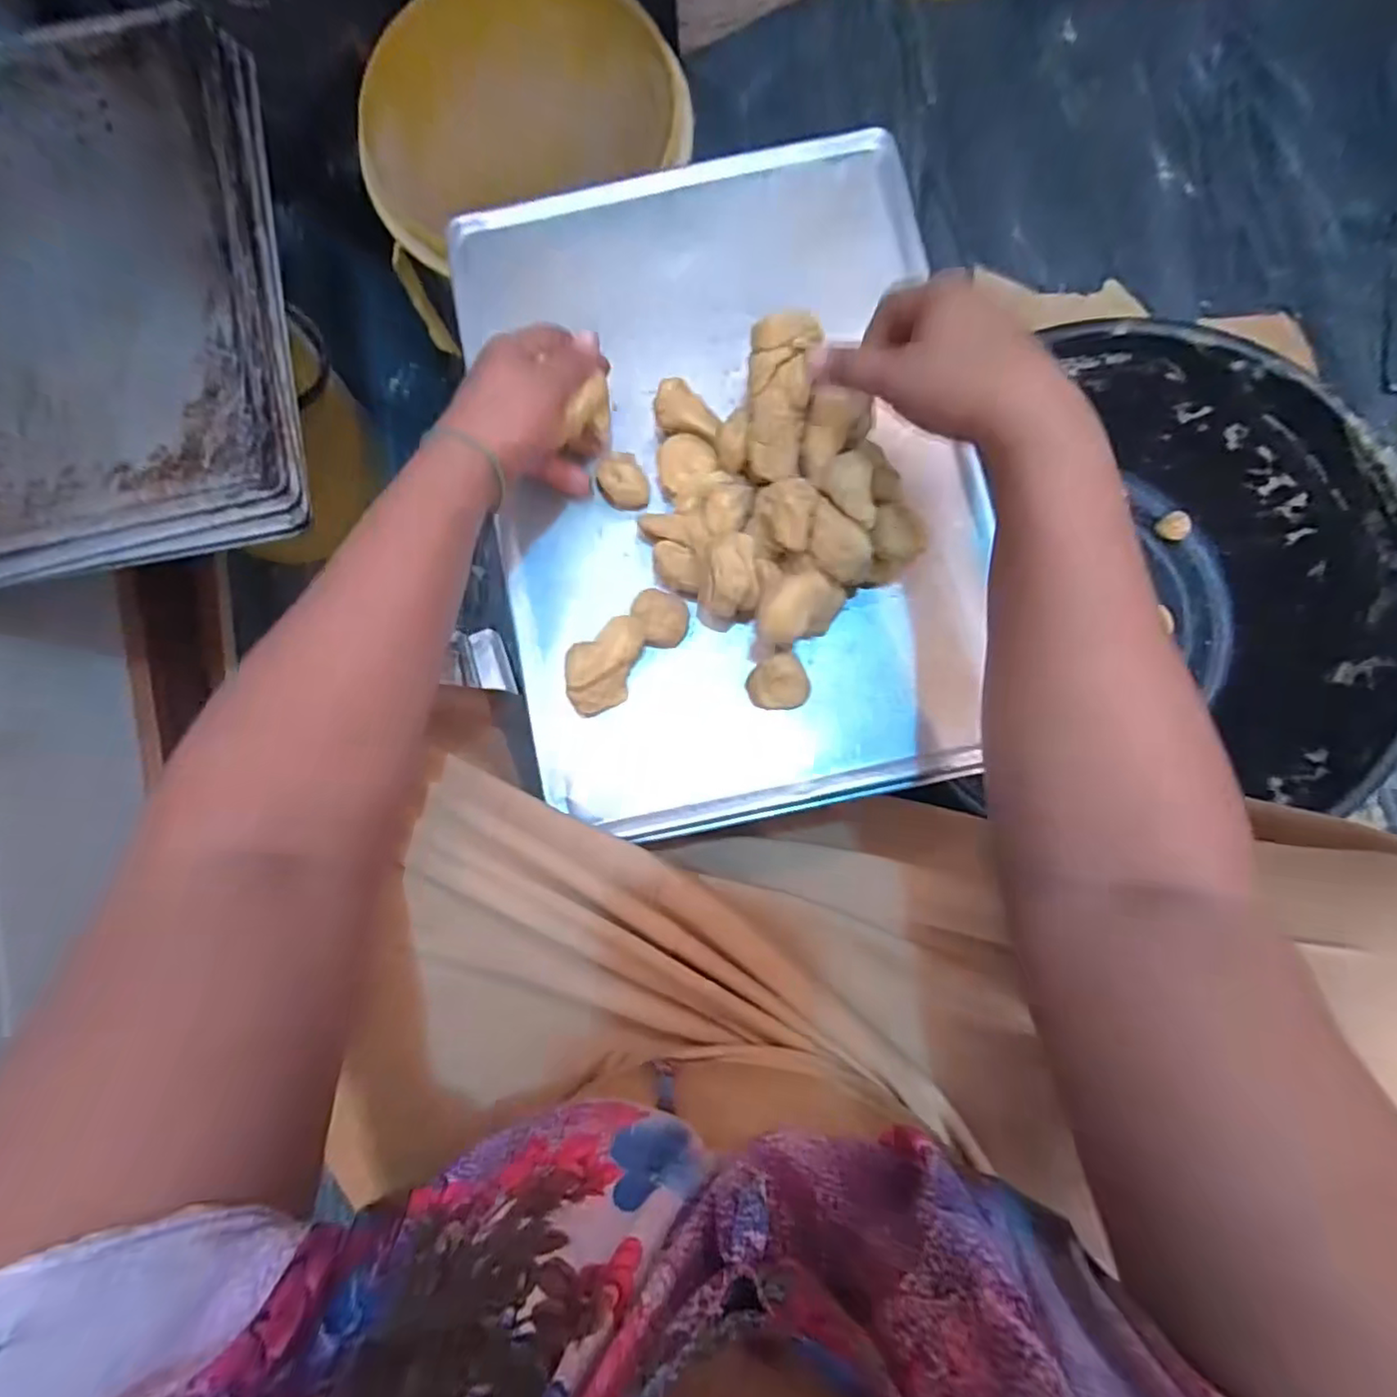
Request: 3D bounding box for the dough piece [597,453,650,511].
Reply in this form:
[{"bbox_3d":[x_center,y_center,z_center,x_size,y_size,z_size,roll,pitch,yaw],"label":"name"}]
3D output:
[{"bbox_3d":[-0.049,-0.142,0.425,0.031,0.031,0.025,-7,81,2],"label":"dough piece"}]

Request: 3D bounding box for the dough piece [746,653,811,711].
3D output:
[{"bbox_3d":[0.051,-0.009,0.418,0.037,0.025,0.034,-23,81,0],"label":"dough piece"}]

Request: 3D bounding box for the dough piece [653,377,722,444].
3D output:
[{"bbox_3d":[-0.009,-0.185,0.415,0.029,0.020,0.052,-45,82,-3],"label":"dough piece"}]

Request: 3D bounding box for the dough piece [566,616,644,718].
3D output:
[{"bbox_3d":[-0.061,-0.020,0.415,0.035,0.039,0.065,24,84,6],"label":"dough piece"}]

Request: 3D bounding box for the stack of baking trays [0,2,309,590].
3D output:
[{"bbox_3d":[-0.506,-0.324,0.514,0.325,0.056,0.454,-11,81,2],"label":"stack of baking trays"}]

